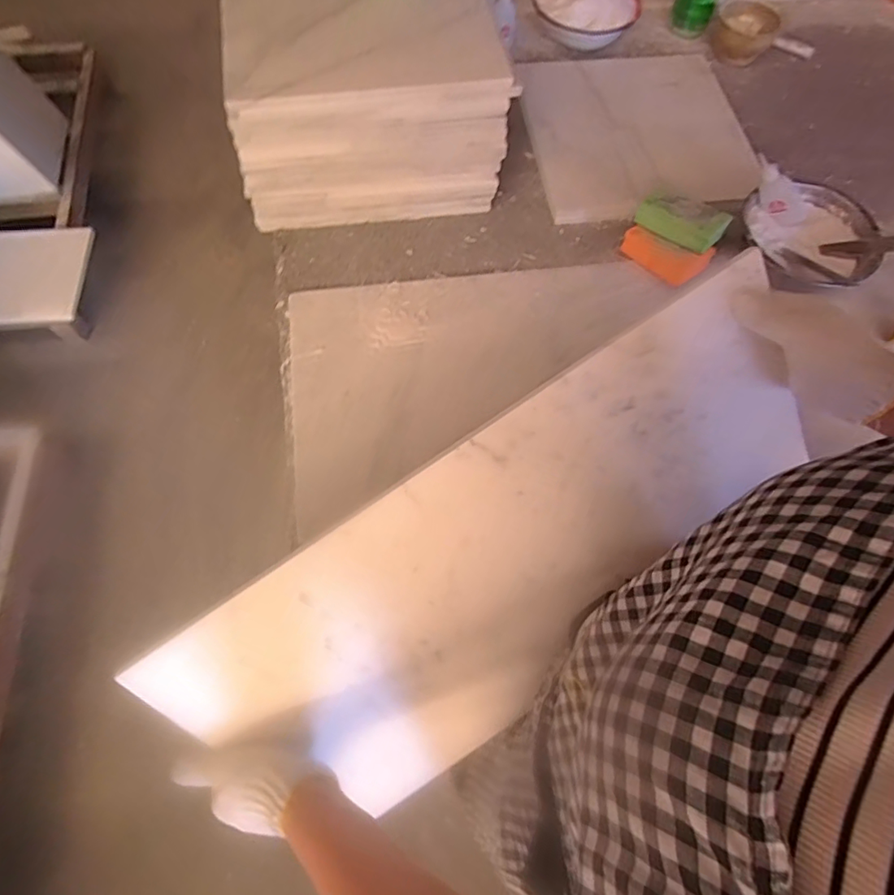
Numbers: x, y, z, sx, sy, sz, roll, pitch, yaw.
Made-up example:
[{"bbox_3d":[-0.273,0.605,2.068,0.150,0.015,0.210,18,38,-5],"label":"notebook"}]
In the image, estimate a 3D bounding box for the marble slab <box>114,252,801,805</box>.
[{"bbox_3d":[0.064,0.113,0.450,0.560,0.026,0.277,-35,114,-2],"label":"marble slab"}]

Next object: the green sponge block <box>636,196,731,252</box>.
[{"bbox_3d":[0.286,-0.278,0.610,0.097,0.028,0.059,40,73,14],"label":"green sponge block"}]

